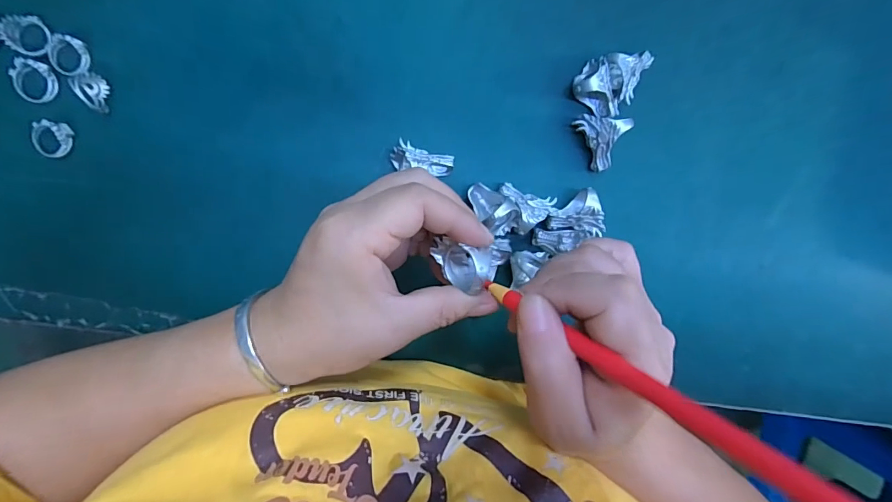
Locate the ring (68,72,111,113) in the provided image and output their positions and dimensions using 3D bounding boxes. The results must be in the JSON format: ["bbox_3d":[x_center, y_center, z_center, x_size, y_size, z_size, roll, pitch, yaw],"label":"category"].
[{"bbox_3d":[-0.210,-0.095,0.252,0.015,0.009,0.023,-40,99,-2],"label":"ring"}]

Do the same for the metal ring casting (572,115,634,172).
[{"bbox_3d":[0.103,-0.073,0.288,0.032,0.024,0.033,8,94,-8],"label":"metal ring casting"}]

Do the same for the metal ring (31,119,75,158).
[{"bbox_3d":[-0.235,-0.067,0.252,0.019,0.007,0.021,10,94,-8],"label":"metal ring"}]

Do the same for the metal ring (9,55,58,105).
[{"bbox_3d":[-0.241,-0.099,0.245,0.022,0.005,0.023,-1,96,-7],"label":"metal ring"}]

